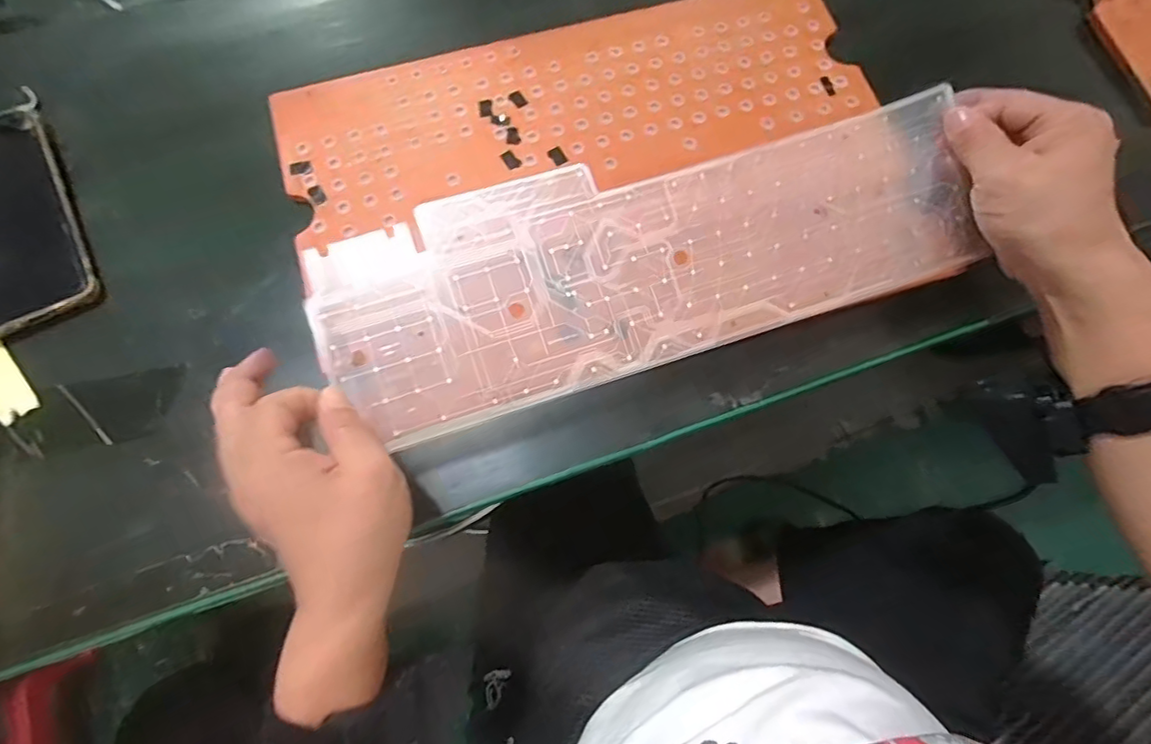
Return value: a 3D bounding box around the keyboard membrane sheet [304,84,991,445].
[{"bbox_3d":[0.049,-0.071,0.337,0.389,0.011,0.123,-16,88,-6],"label":"keyboard membrane sheet"}]

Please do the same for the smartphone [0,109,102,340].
[{"bbox_3d":[-0.383,-0.103,0.377,0.075,0.007,0.156,-26,81,-16],"label":"smartphone"}]

